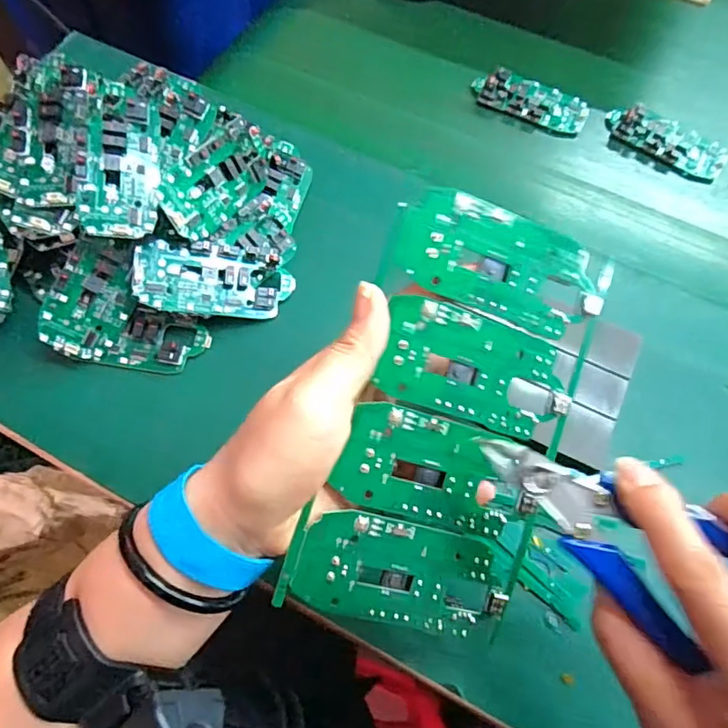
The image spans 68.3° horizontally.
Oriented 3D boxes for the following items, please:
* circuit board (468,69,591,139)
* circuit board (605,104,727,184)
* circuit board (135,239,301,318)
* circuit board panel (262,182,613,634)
[{"bbox_3d":[0.142,-0.226,0.454,0.097,0.016,0.045,22,67,10],"label":"circuit board"},{"bbox_3d":[0.249,-0.185,0.442,0.097,0.009,0.042,32,70,14],"label":"circuit board"},{"bbox_3d":[-0.094,-0.053,0.344,0.096,0.009,0.044,2,84,-23],"label":"circuit board"},{"bbox_3d":[0.041,0.025,0.239,0.103,0.004,0.186,18,90,-15],"label":"circuit board panel"}]

